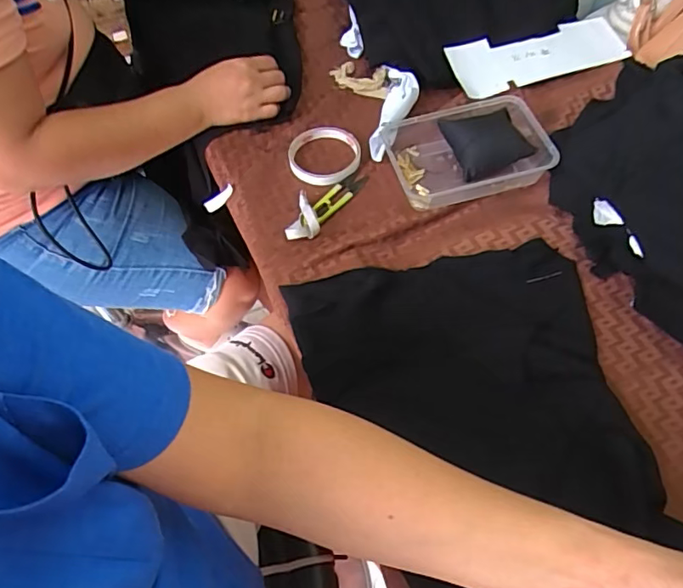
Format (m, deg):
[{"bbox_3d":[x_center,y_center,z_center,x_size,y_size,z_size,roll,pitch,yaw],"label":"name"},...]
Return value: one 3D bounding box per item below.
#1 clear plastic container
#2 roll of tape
[{"bbox_3d":[0.146,-0.167,0.595,0.177,0.046,0.125,-15,60,-6],"label":"clear plastic container"},{"bbox_3d":[-0.020,-0.164,0.619,0.084,0.012,0.081,-1,59,2],"label":"roll of tape"}]

